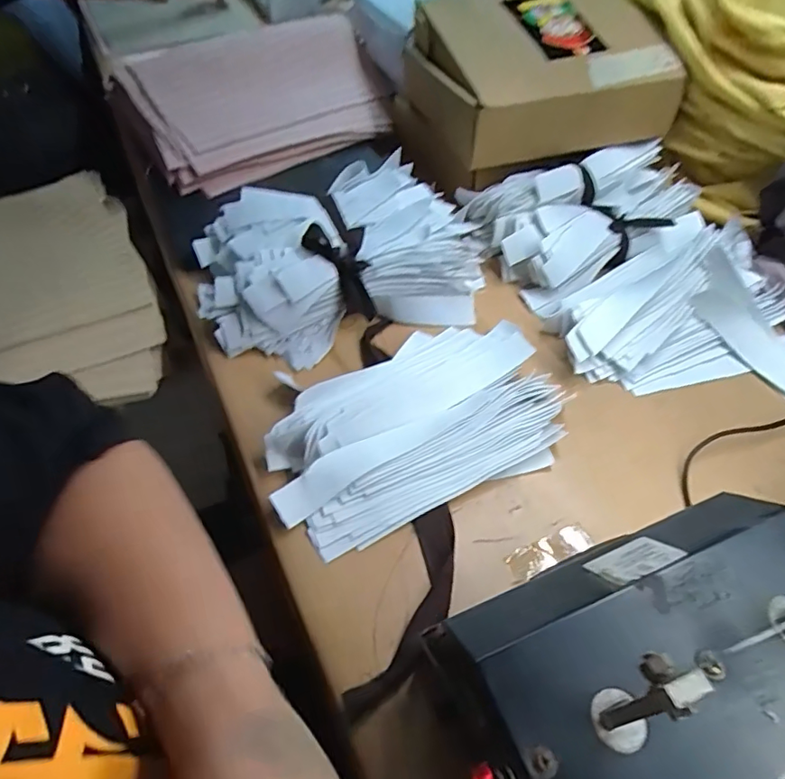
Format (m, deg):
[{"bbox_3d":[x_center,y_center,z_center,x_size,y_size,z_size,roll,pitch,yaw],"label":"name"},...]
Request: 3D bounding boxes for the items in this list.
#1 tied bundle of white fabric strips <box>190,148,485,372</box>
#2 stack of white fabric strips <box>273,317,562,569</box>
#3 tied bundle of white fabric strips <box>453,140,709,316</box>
[{"bbox_3d":[-0.053,-0.146,0.562,0.312,0.073,0.204,-19,56,-15],"label":"tied bundle of white fabric strips"},{"bbox_3d":[0.022,0.022,0.454,0.264,0.047,0.171,-26,58,-19],"label":"stack of white fabric strips"},{"bbox_3d":[0.230,-0.204,0.611,0.258,0.069,0.179,-21,57,-16],"label":"tied bundle of white fabric strips"}]

